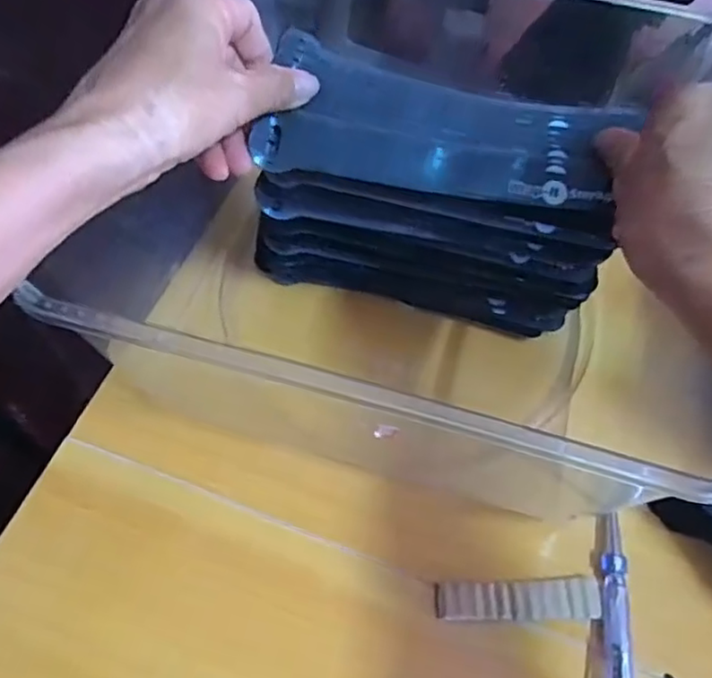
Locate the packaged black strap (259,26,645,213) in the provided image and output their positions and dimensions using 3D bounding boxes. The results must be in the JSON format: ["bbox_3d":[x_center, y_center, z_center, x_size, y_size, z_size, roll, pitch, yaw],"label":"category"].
[{"bbox_3d":[0.049,-0.113,0.338,0.189,0.025,0.077,8,60,-2],"label":"packaged black strap"}]

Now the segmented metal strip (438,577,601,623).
[{"bbox_3d":[0.087,0.139,0.331,0.086,0.005,0.021,-2,61,-4],"label":"segmented metal strip"}]

